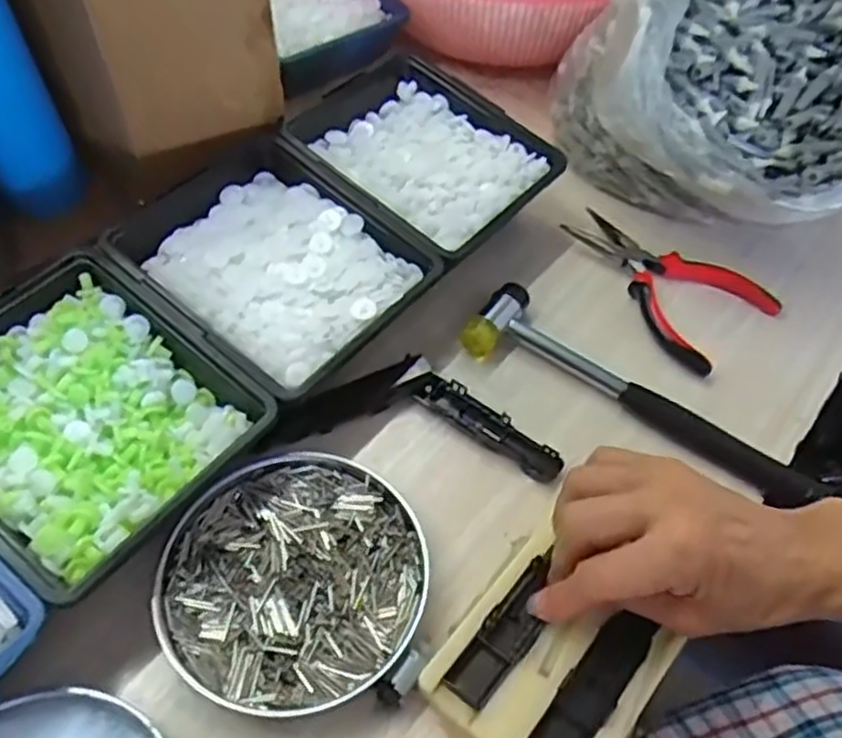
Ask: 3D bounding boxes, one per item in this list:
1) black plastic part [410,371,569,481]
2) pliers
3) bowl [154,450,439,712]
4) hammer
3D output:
[{"bbox_3d":[0.041,0.035,0.451,0.101,0.013,0.024,31,57,19],"label":"black plastic part"},{"bbox_3d":[0.169,-0.067,0.526,0.091,0.014,0.148,-35,62,-26],"label":"pliers"},{"bbox_3d":[-0.066,0.109,0.383,0.131,0.024,0.129,1,52,-2],"label":"bowl"},{"bbox_3d":[0.137,0.011,0.466,0.222,0.024,0.052,26,56,16],"label":"hammer"}]

